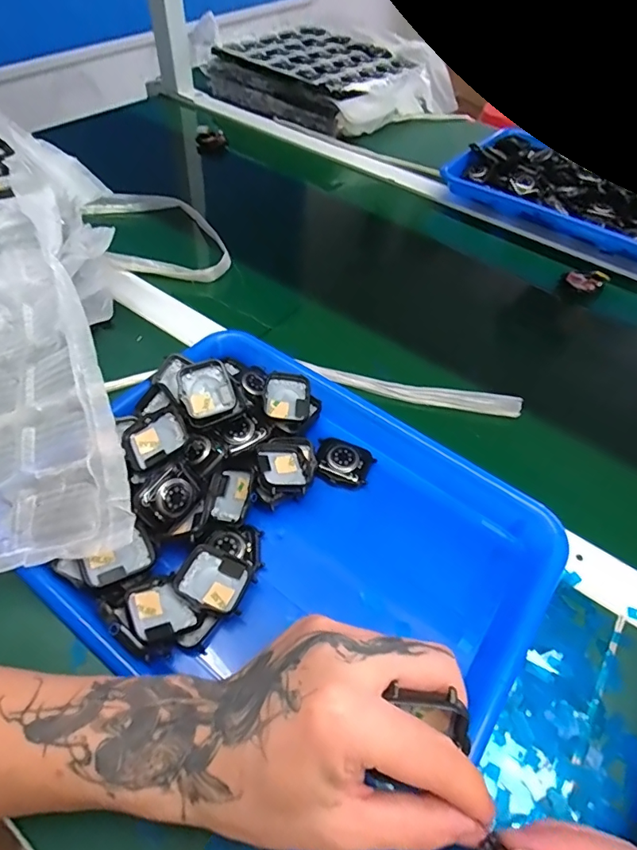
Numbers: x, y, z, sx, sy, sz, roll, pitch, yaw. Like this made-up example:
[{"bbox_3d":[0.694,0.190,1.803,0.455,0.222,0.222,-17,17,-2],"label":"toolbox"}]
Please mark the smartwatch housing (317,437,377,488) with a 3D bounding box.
[{"bbox_3d":[0.019,0.030,0.375,0.043,0.017,0.037,17,53,8],"label":"smartwatch housing"}]

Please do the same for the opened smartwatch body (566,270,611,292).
[{"bbox_3d":[0.318,-0.171,0.560,0.045,0.008,0.031,-17,56,-17],"label":"opened smartwatch body"}]

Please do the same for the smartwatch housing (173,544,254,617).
[{"bbox_3d":[-0.066,0.099,0.303,0.043,0.007,0.037,23,49,4],"label":"smartwatch housing"}]

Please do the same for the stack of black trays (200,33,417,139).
[{"bbox_3d":[-0.017,-0.624,0.843,0.293,0.060,0.241,32,57,19],"label":"stack of black trays"}]

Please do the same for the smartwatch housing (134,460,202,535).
[{"bbox_3d":[-0.098,0.048,0.314,0.007,0.035,0.040,-4,36,47],"label":"smartwatch housing"}]

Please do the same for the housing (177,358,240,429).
[{"bbox_3d":[-0.084,-0.024,0.359,0.040,0.009,0.047,-24,83,-15],"label":"housing"}]

